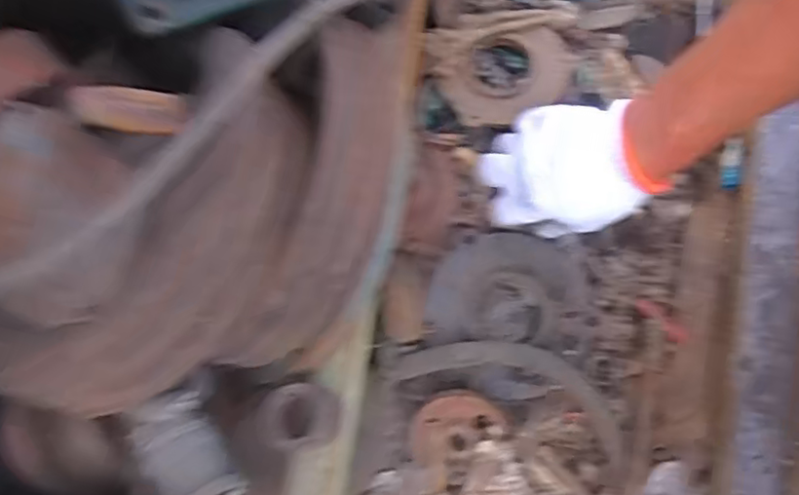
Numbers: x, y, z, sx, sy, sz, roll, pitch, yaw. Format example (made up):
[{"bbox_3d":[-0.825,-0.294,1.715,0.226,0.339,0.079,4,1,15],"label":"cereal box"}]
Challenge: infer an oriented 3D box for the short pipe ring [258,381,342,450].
[{"bbox_3d":[-0.061,0.101,0.382,0.047,0.024,0.037,-4,78,7],"label":"short pipe ring"}]

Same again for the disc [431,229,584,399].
[{"bbox_3d":[0.093,0.051,0.556,0.127,0.020,0.136,-2,78,8],"label":"disc"}]

